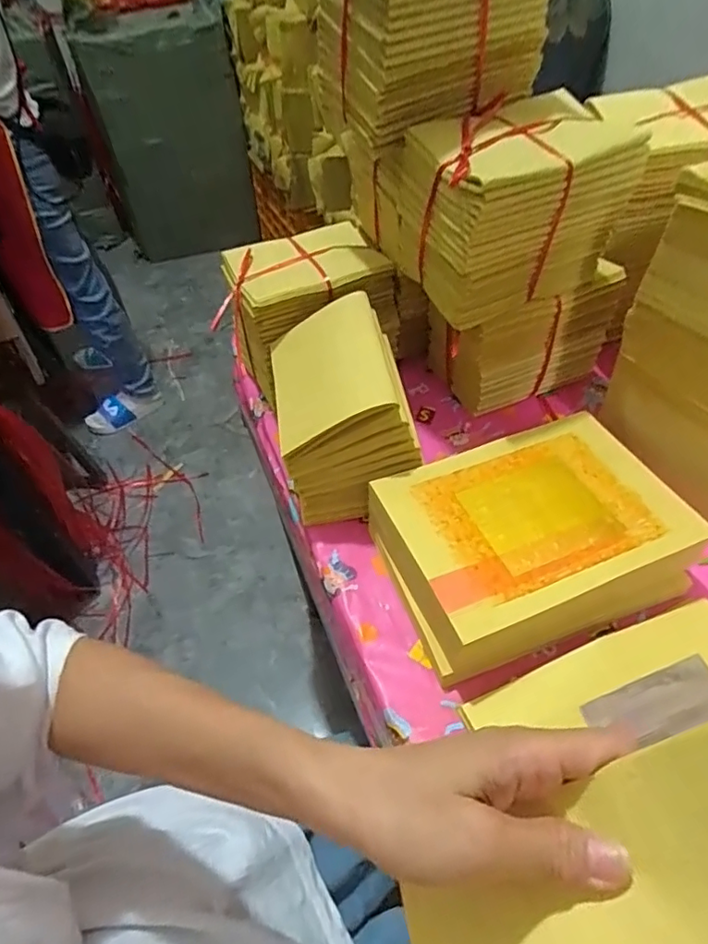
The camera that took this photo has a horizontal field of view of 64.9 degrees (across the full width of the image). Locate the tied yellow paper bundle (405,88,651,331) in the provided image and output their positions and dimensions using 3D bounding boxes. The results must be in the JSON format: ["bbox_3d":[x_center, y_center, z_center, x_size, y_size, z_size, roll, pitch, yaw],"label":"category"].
[{"bbox_3d":[0.146,-0.239,0.506,0.176,0.135,0.125,-19,50,-13],"label":"tied yellow paper bundle"}]

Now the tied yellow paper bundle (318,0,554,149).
[{"bbox_3d":[0.066,-0.378,0.460,0.167,0.138,0.108,-29,53,-20],"label":"tied yellow paper bundle"}]

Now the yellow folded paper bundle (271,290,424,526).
[{"bbox_3d":[-0.017,-0.058,0.545,0.116,0.131,0.169,-13,49,-7],"label":"yellow folded paper bundle"}]

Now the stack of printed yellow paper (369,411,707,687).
[{"bbox_3d":[0.148,0.055,0.478,0.228,0.068,0.165,-17,50,-12],"label":"stack of printed yellow paper"}]

